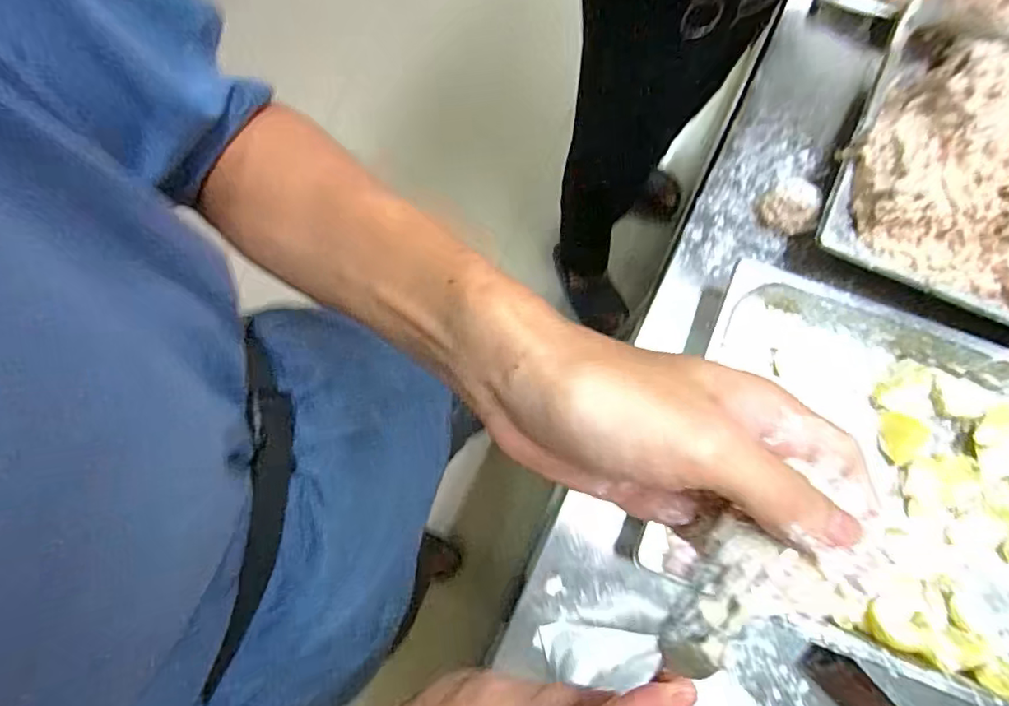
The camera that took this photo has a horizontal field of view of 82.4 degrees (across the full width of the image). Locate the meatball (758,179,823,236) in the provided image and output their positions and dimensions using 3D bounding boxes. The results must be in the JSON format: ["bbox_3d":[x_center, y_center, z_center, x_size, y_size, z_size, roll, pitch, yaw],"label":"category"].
[{"bbox_3d":[0.312,-0.162,0.635,0.059,0.043,0.054,0,79,0],"label":"meatball"}]

